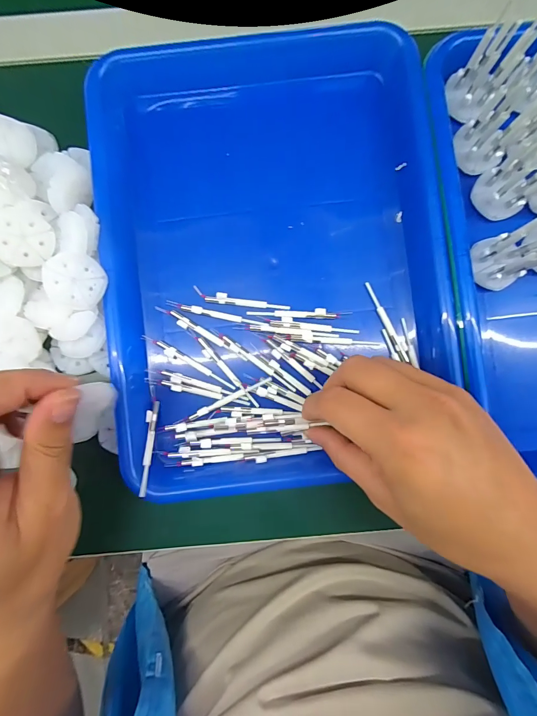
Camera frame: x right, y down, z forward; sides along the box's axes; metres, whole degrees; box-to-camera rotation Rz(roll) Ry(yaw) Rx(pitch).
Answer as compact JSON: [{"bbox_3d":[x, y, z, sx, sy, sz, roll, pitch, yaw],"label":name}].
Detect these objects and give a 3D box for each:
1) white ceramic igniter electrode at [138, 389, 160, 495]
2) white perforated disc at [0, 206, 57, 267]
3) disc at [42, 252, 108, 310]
[{"bbox_3d":[-0.087,0.060,0.251,0.007,0.005,0.076,0,67,0],"label":"white ceramic igniter electrode"},{"bbox_3d":[-0.172,-0.084,0.241,0.038,0.013,0.039,-9,106,-34],"label":"white perforated disc"},{"bbox_3d":[-0.132,-0.052,0.235,0.038,0.005,0.036,-2,99,-15],"label":"disc"}]

